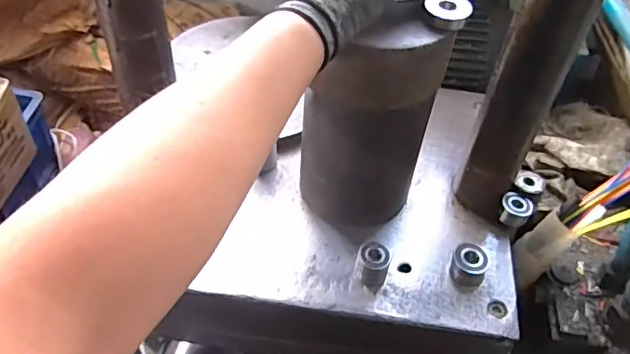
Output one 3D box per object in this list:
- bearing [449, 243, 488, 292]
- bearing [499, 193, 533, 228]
[{"bbox_3d":[0.164,0.096,0.606,0.038,0.030,0.038,24,51,16],"label":"bearing"},{"bbox_3d":[0.230,0.038,0.653,0.032,0.022,0.033,2,49,-2],"label":"bearing"}]

